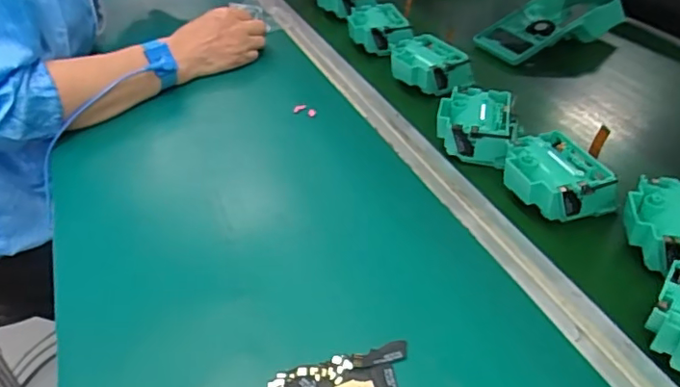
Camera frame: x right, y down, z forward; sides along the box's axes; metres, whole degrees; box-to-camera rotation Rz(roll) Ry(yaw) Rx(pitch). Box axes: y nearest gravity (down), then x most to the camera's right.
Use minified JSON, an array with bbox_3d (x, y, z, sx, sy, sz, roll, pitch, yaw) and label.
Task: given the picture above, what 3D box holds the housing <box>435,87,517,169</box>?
[{"bbox_3d":[0.129,-0.063,0.525,0.072,0.037,0.081,12,41,16],"label":"housing"}]

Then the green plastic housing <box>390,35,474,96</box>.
[{"bbox_3d":[0.097,-0.141,0.623,0.068,0.042,0.085,-19,38,-21],"label":"green plastic housing"}]

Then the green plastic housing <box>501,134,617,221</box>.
[{"bbox_3d":[0.176,-0.013,0.459,0.073,0.036,0.078,-10,40,-11],"label":"green plastic housing"}]

